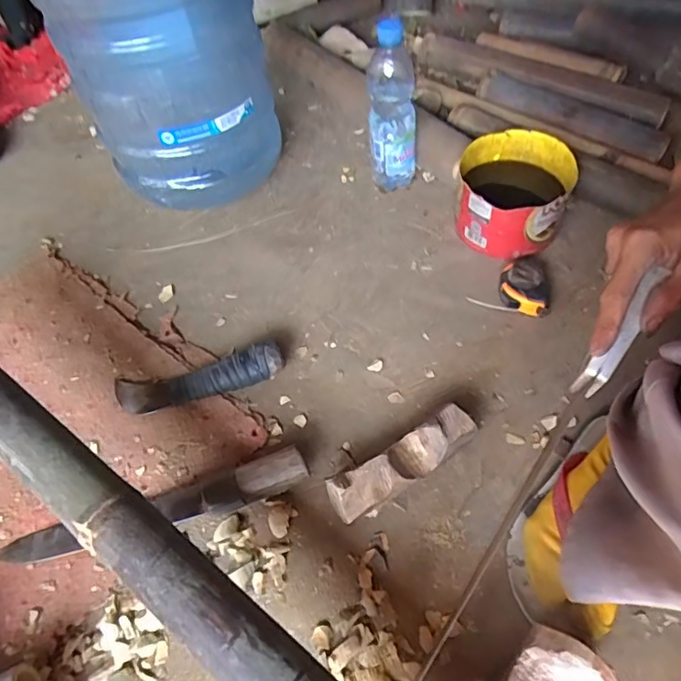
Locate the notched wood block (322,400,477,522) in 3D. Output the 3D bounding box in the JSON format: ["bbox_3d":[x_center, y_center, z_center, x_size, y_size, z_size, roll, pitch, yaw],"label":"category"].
[{"bbox_3d":[0.064,0.129,0.563,0.166,0.046,0.051,-27,57,-14],"label":"notched wood block"}]

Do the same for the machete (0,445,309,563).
[{"bbox_3d":[-0.190,0.173,0.554,0.315,0.039,0.051,-17,55,-8],"label":"machete"}]

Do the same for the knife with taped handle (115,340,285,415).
[{"bbox_3d":[-0.171,0.046,0.647,0.205,0.038,0.050,-10,55,-3],"label":"knife with taped handle"}]

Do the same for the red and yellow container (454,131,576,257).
[{"bbox_3d":[0.229,-0.193,0.733,0.136,0.113,0.146,-2,55,3],"label":"red and yellow container"}]

